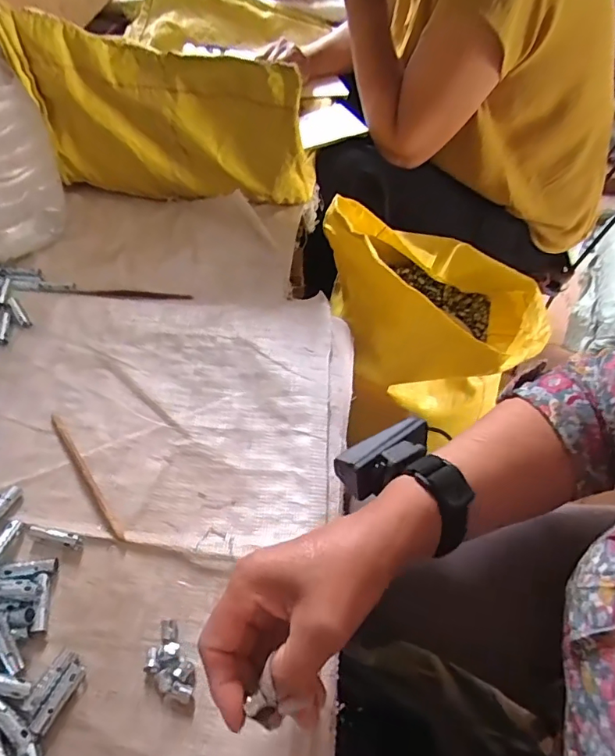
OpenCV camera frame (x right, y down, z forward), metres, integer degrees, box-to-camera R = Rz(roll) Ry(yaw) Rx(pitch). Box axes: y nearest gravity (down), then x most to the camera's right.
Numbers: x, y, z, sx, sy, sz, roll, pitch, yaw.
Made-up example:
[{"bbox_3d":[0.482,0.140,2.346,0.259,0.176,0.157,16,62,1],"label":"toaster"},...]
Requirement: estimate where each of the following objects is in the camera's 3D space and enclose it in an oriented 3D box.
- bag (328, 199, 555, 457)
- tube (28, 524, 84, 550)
[{"bbox_3d":[0.166,-0.103,0.658,0.279,0.204,0.292,-31,60,-25],"label":"bag"},{"bbox_3d":[-0.196,0.123,0.382,0.044,0.008,0.011,11,52,4],"label":"tube"}]

